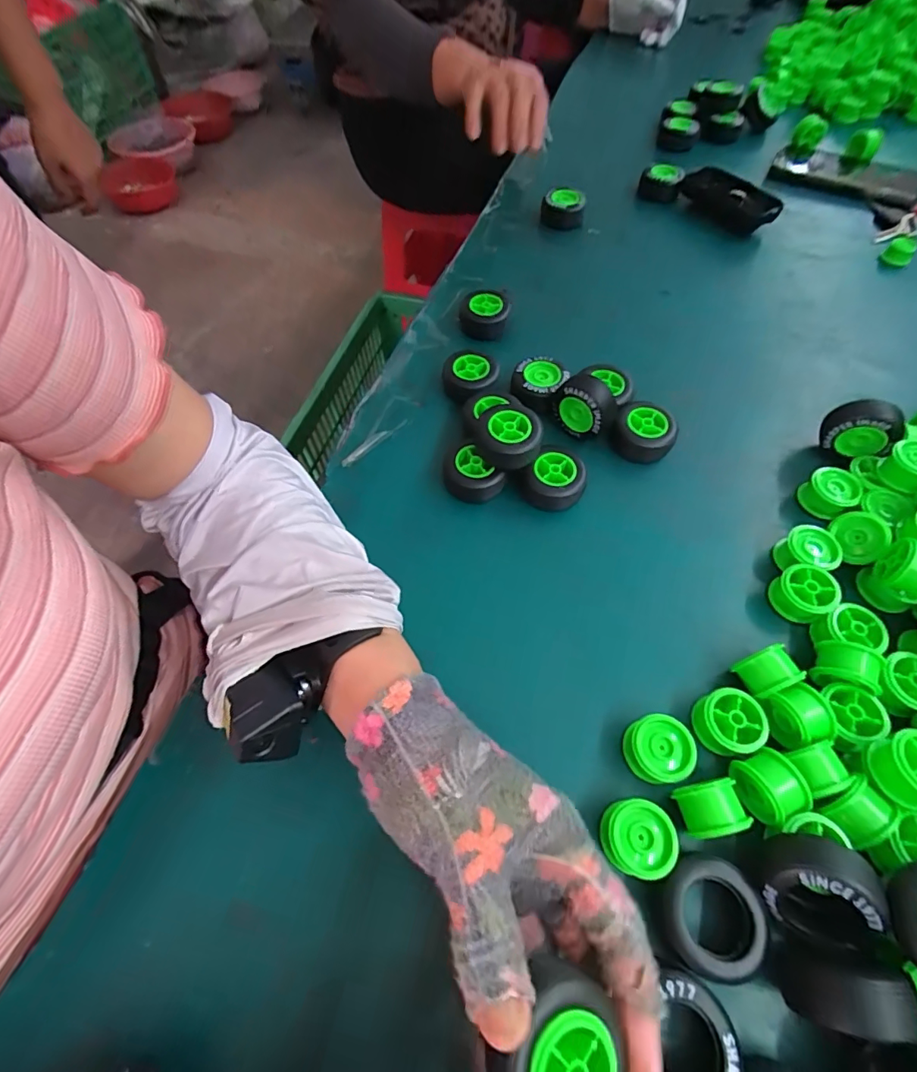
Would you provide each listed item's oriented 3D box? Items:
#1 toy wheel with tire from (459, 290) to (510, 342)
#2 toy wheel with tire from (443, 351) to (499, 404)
[{"bbox_3d":[0.023,-0.206,0.461,0.046,0.024,0.048,0,59,1],"label":"toy wheel with tire"},{"bbox_3d":[0.009,-0.136,0.422,0.045,0.018,0.047,0,59,1],"label":"toy wheel with tire"}]

